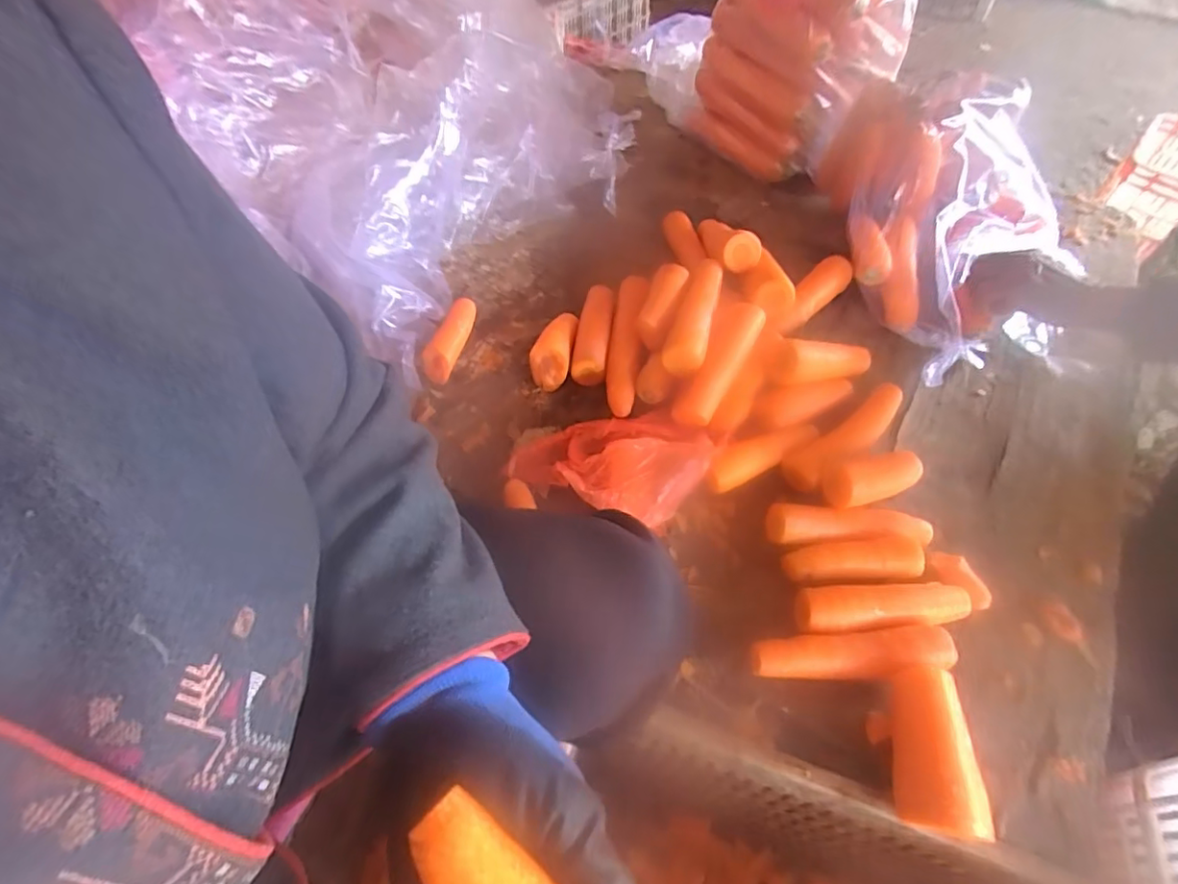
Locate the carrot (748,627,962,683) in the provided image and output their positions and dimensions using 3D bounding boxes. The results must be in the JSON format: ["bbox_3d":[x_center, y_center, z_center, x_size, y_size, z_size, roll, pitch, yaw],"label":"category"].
[{"bbox_3d":[0.216,0.179,0.482,0.163,0.041,0.036,-1,53,-4],"label":"carrot"}]

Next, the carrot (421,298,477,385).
[{"bbox_3d":[-0.157,-0.126,0.682,0.031,0.038,0.117,13,53,6],"label":"carrot"}]

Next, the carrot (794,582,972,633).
[{"bbox_3d":[0.255,0.148,0.511,0.152,0.031,0.040,0,53,-3],"label":"carrot"}]

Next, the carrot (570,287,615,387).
[{"bbox_3d":[0.005,-0.125,0.692,0.039,0.040,0.147,7,53,2],"label":"carrot"}]

